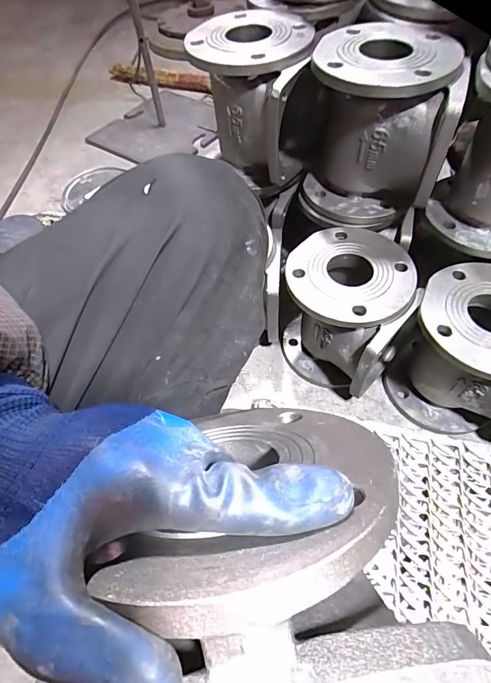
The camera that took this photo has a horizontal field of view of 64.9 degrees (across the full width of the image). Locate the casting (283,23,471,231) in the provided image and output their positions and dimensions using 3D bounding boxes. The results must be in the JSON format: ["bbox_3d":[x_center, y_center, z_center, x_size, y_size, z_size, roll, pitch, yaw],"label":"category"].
[{"bbox_3d":[0.171,-0.288,0.543,0.175,0.208,0.183,-7,57,0],"label":"casting"}]

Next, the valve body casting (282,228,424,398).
[{"bbox_3d":[0.154,-0.044,0.613,0.183,0.191,0.177,32,65,23],"label":"valve body casting"}]

